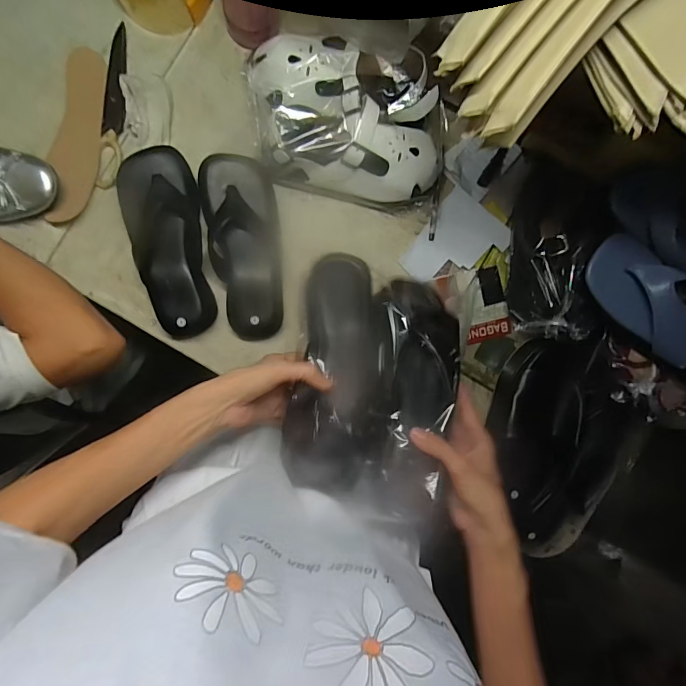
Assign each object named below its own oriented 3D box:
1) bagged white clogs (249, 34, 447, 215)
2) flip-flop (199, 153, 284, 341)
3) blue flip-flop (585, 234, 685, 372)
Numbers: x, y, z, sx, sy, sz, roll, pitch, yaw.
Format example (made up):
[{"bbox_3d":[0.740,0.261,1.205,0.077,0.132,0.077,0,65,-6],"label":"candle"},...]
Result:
[{"bbox_3d":[0.008,-0.272,0.520,0.277,0.088,0.171,15,92,-8],"label":"bagged white clogs"},{"bbox_3d":[-0.128,-0.127,0.537,0.089,0.038,0.238,-9,95,-6],"label":"flip-flop"},{"bbox_3d":[0.401,-0.028,0.485,0.088,0.043,0.236,-45,86,-2],"label":"blue flip-flop"}]

